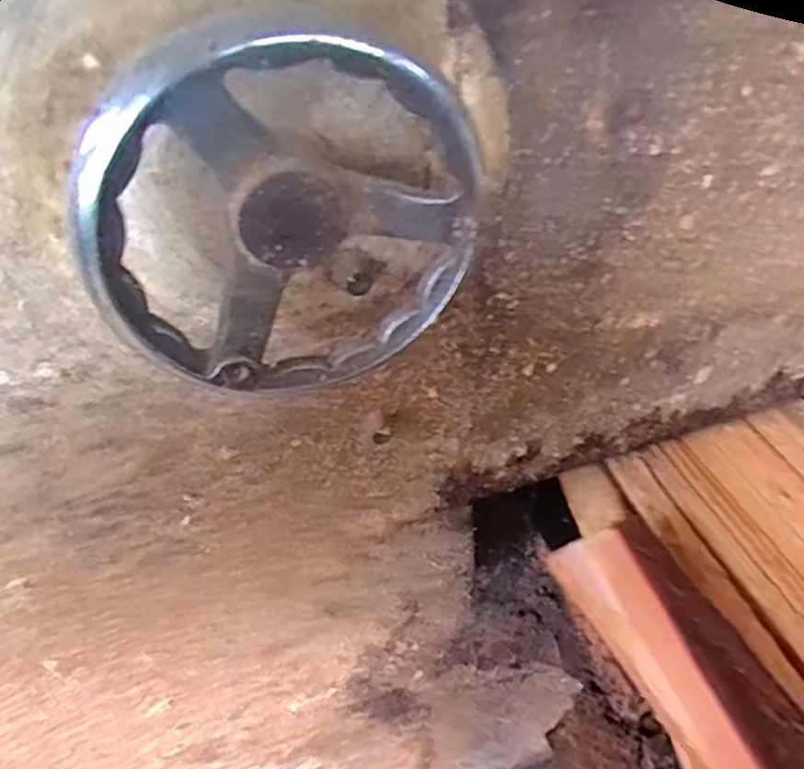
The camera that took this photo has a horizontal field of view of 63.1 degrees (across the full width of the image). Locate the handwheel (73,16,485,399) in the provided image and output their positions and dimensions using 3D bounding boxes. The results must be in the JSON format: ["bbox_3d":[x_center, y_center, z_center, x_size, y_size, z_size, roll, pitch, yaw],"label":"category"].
[{"bbox_3d":[-0.049,-0.073,0.281,0.160,0.154,0.057,-18,45,-11],"label":"handwheel"}]

